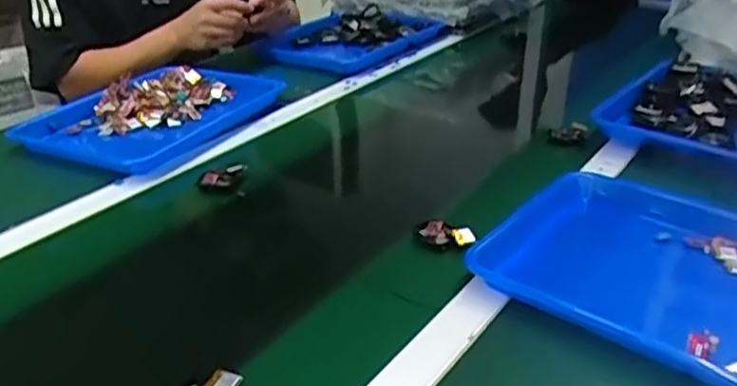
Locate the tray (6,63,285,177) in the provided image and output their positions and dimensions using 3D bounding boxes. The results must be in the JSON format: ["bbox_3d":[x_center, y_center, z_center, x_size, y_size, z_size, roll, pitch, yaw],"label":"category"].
[{"bbox_3d":[-0.306,-0.114,0.991,0.251,0.040,0.330,10,28,22],"label":"tray"}]

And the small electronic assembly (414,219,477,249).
[{"bbox_3d":[0.075,0.040,0.696,0.059,0.018,0.025,15,30,31],"label":"small electronic assembly"}]

